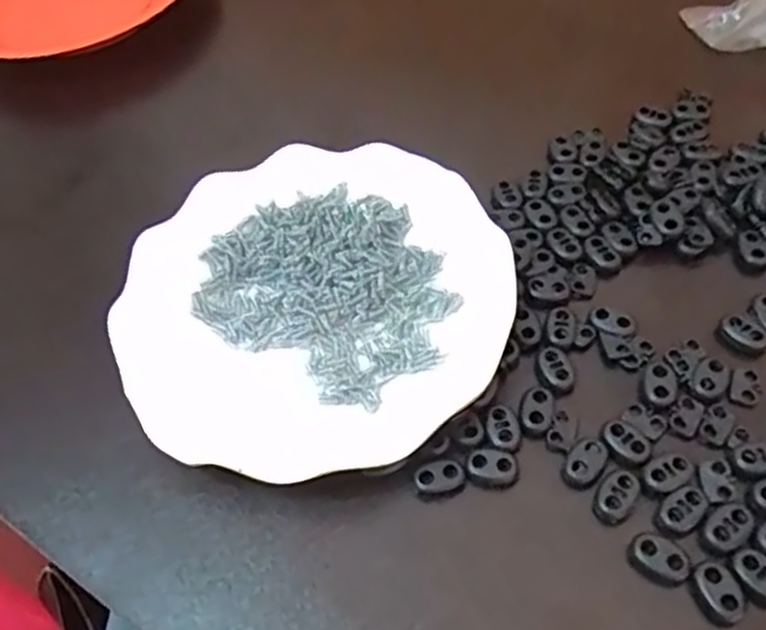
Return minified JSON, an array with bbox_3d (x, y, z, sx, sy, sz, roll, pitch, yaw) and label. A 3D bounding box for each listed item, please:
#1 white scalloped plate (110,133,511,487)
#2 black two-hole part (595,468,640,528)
[{"bbox_3d":[-0.032,-0.009,0.334,0.175,0.018,0.175,6,57,12],"label":"white scalloped plate"},{"bbox_3d":[0.094,0.073,0.285,0.013,0.010,0.022,30,64,25],"label":"black two-hole part"}]

